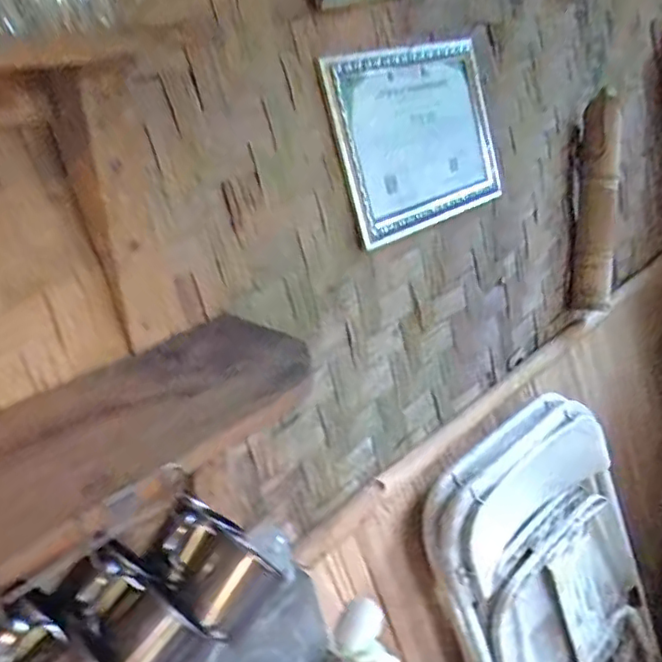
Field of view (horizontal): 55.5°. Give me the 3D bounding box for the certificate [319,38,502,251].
[{"bbox_3d":[0.146,-0.302,0.968,0.362,0.256,0.020,-28,18,-37],"label":"certificate"}]

